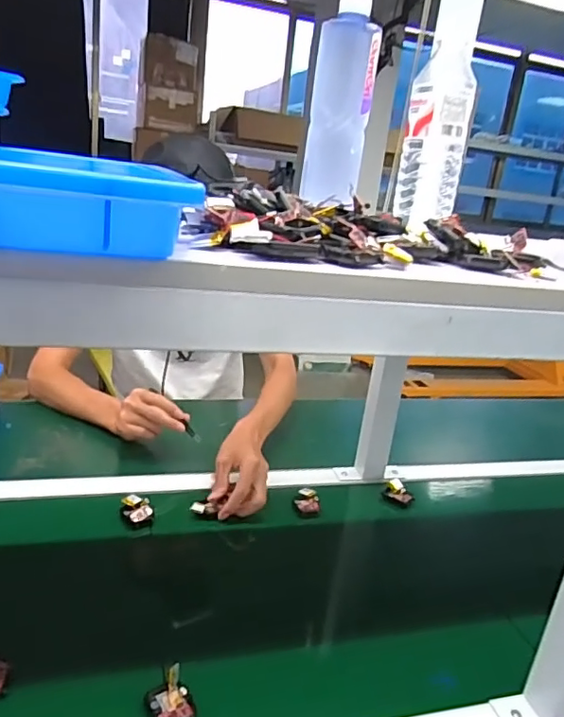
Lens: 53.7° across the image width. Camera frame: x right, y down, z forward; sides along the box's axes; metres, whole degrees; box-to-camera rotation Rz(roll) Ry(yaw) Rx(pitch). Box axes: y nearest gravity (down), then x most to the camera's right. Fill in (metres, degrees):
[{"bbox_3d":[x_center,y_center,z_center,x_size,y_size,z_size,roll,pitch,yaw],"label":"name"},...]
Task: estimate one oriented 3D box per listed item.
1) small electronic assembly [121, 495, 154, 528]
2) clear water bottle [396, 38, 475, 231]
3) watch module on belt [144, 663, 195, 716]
[{"bbox_3d":[-0.200,0.210,0.770,0.041,0.018,0.050,0,21,-19],"label":"small electronic assembly"},{"bbox_3d":[0.174,-0.246,0.634,0.071,0.173,0.074,12,20,12],"label":"clear water bottle"},{"bbox_3d":[-0.101,0.310,0.505,0.037,0.020,0.047,-5,23,-31],"label":"watch module on belt"}]

